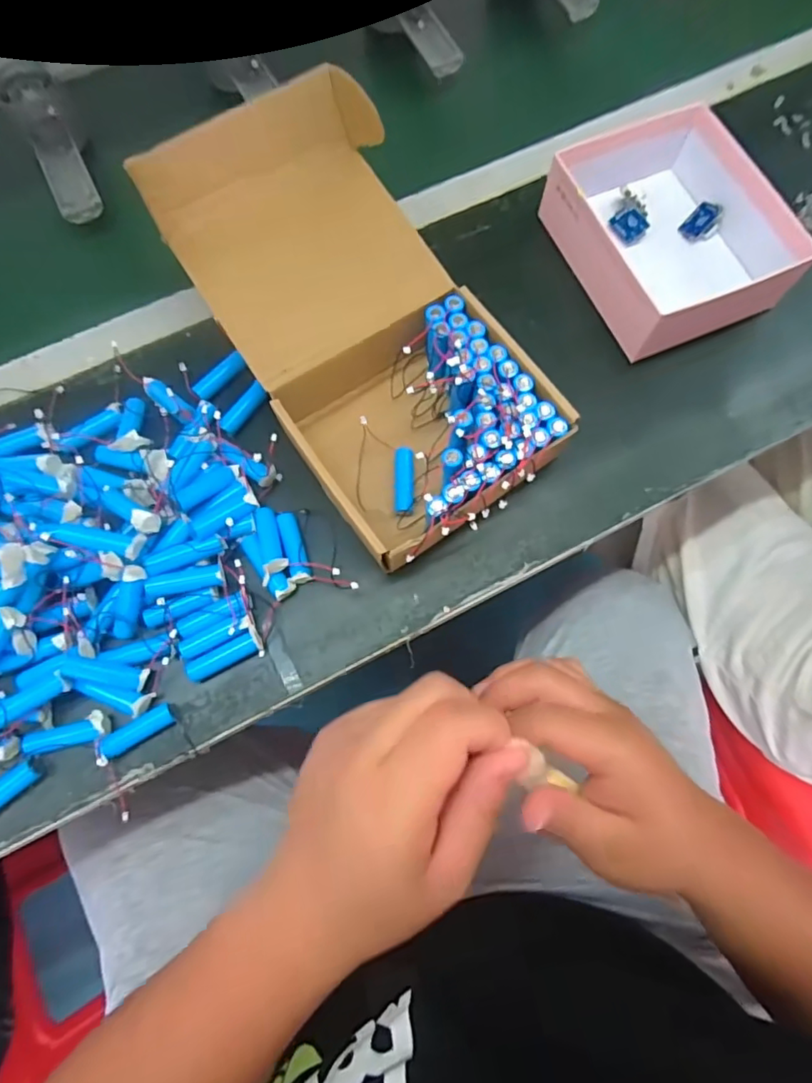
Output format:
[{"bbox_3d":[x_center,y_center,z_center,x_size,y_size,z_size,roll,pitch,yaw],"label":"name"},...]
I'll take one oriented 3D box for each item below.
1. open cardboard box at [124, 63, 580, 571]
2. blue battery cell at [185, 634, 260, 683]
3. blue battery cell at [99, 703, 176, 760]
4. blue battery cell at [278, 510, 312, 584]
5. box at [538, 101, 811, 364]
[{"bbox_3d":[-0.032,-0.150,0.403,0.166,0.117,0.312,-34,74,-9],"label":"open cardboard box"},{"bbox_3d":[-0.123,0.078,0.380,0.049,0.014,0.015,-22,73,-6],"label":"blue battery cell"},{"bbox_3d":[-0.171,0.121,0.365,0.044,0.015,0.015,-31,74,-8],"label":"blue battery cell"},{"bbox_3d":[-0.079,0.004,0.403,0.013,0.013,0.054,-17,72,-4],"label":"blue battery cell"},{"bbox_3d":[0.212,-0.244,0.456,0.142,0.063,0.167,-23,73,-6],"label":"box"}]

